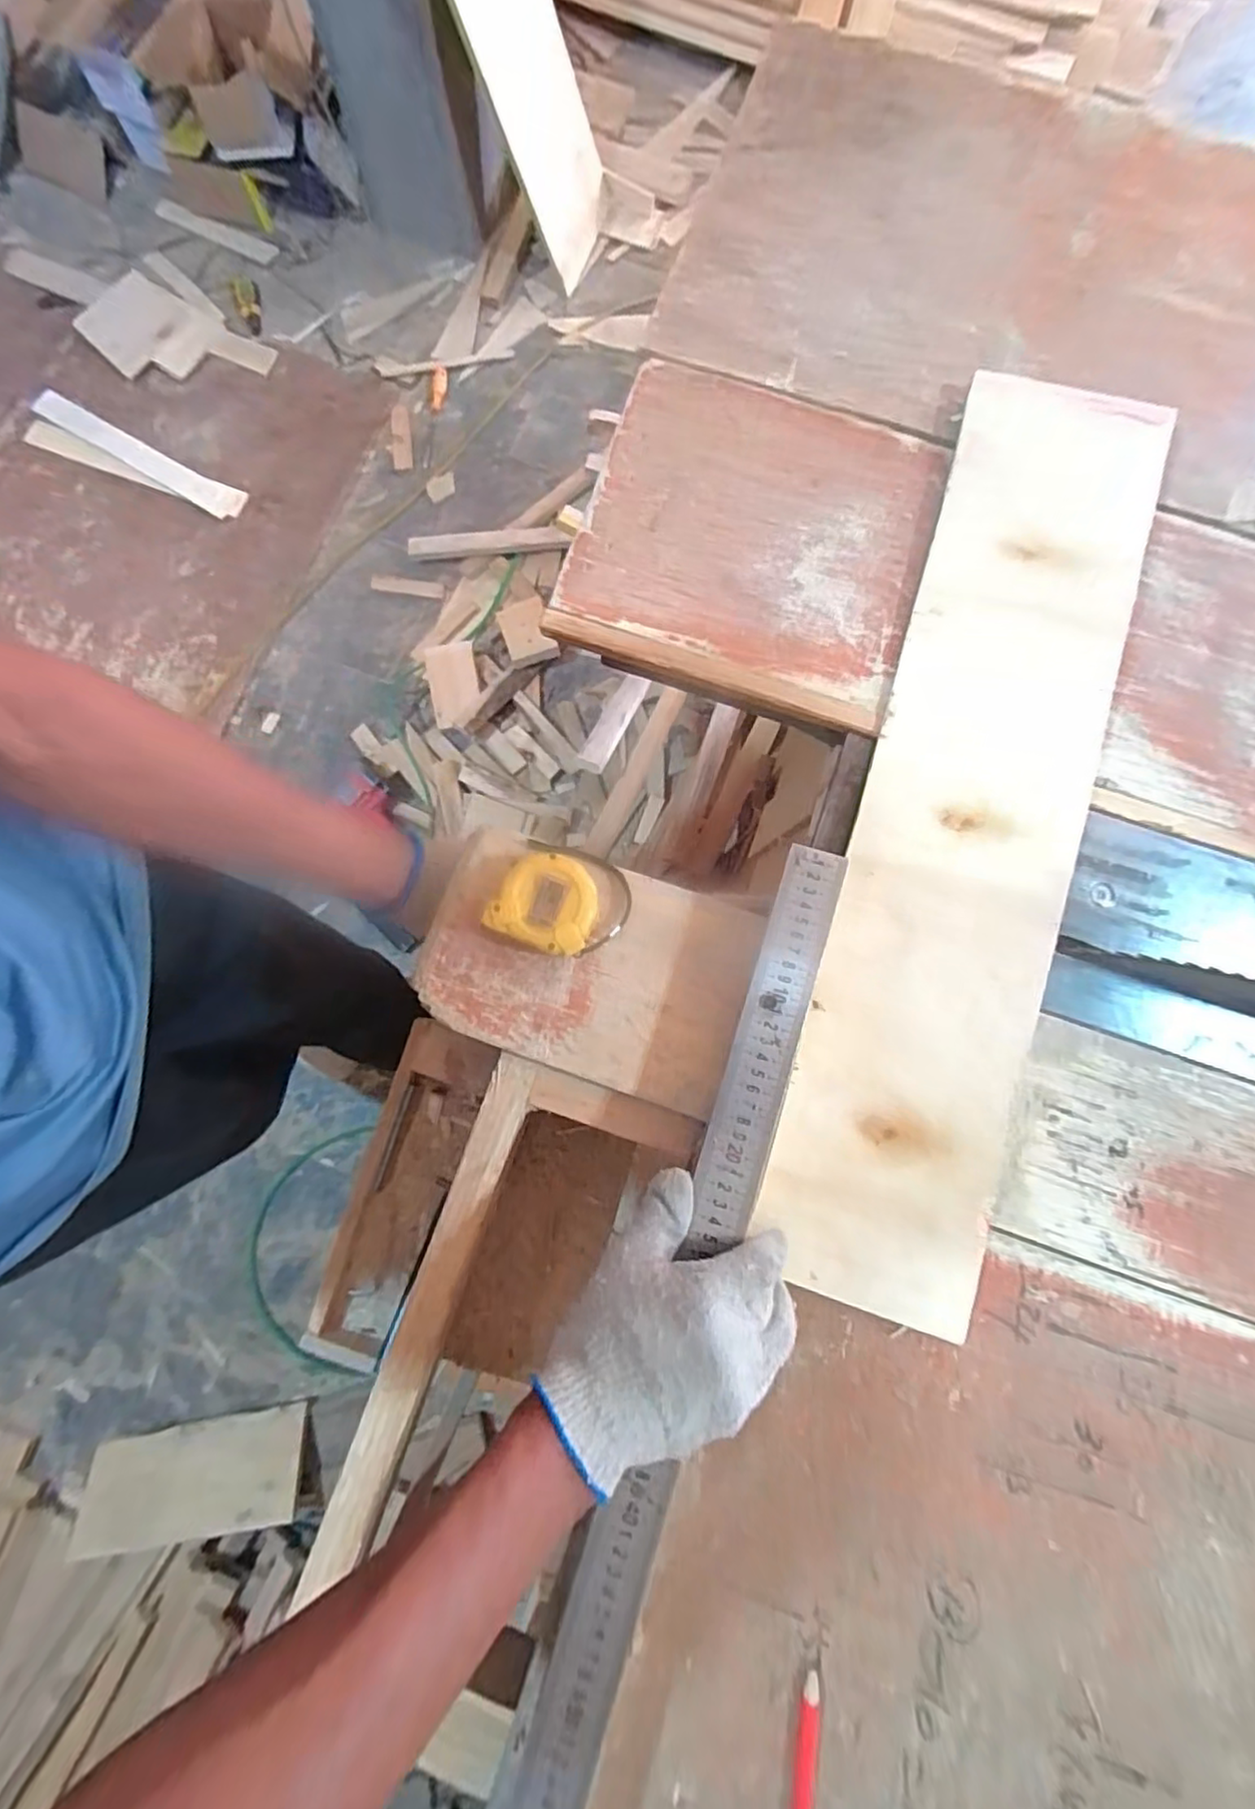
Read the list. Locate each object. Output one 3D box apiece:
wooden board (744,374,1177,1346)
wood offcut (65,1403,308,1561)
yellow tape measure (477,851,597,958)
[{"bbox_3d":[0.241,-0.068,0.454,0.146,0.016,0.669,17,82,4],"label":"wooden board"},{"bbox_3d":[-0.646,0.848,0.955,0.319,0.025,0.138,-13,37,0],"label":"wood offcut"},{"bbox_3d":[-0.053,0.001,0.442,0.072,0.033,0.060,22,81,5],"label":"yellow tape measure"}]

